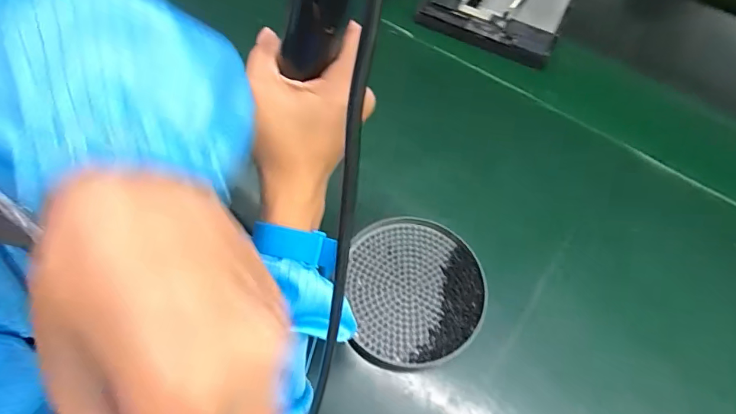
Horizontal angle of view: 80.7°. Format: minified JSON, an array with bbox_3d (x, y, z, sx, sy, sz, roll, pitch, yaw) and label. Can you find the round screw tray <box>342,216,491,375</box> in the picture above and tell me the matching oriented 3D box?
[{"bbox_3d":[0.037,0.062,0.332,0.101,0.014,0.110,2,60,-3],"label":"round screw tray"}]

